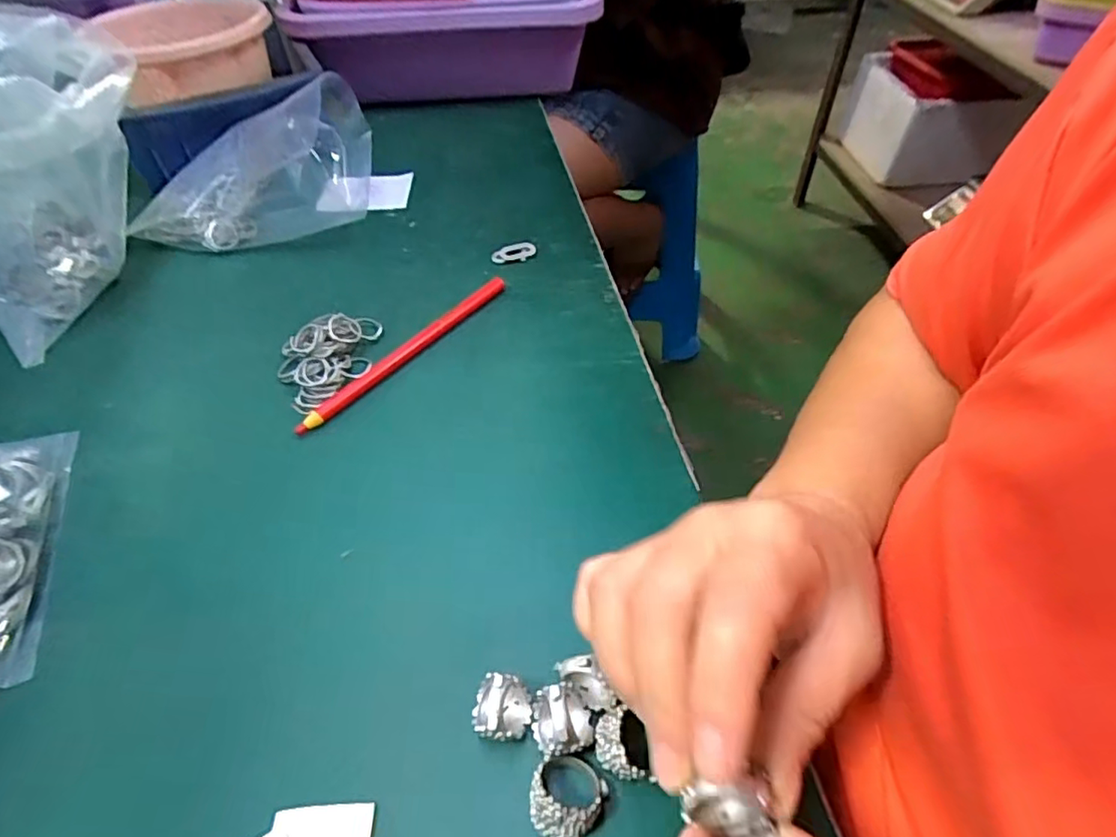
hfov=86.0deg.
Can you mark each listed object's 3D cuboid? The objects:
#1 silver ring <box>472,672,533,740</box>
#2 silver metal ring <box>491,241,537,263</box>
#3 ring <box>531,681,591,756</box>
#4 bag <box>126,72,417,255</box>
[{"bbox_3d":[-0.021,0.112,0.232,0.019,0.024,0.022,4,50,5],"label":"silver ring"},{"bbox_3d":[-0.032,-0.121,0.436,0.032,0.008,0.013,-8,50,-6],"label":"silver metal ring"},{"bbox_3d":[0.001,0.115,0.230,0.022,0.024,0.024,-1,49,1],"label":"ring"},{"bbox_3d":[-0.215,-0.193,0.456,0.189,0.080,0.099,-14,51,-11],"label":"bag"}]

